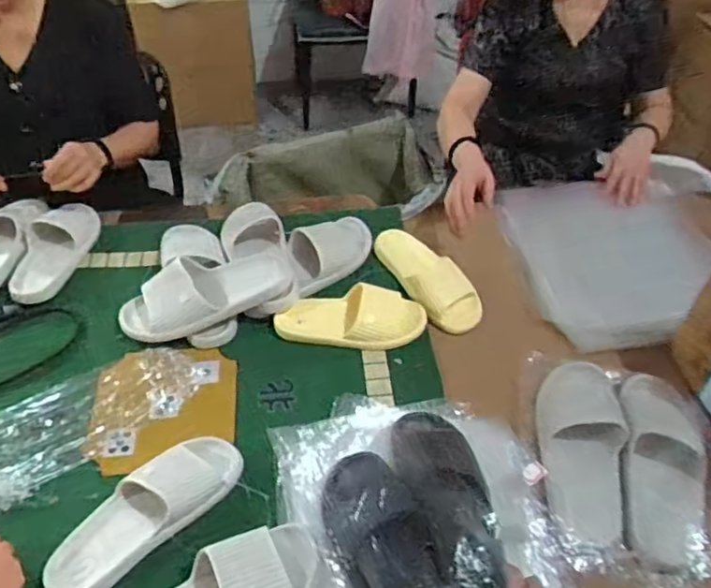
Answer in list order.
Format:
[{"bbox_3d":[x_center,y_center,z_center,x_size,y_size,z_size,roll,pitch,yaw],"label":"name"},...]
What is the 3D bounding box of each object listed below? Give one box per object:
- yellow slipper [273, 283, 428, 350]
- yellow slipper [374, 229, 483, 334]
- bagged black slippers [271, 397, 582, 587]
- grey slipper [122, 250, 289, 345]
[{"bbox_3d":[-0.011,0.040,1.012,0.249,0.075,0.086,-2,46,12],"label":"yellow slipper"},{"bbox_3d":[0.129,-0.036,1.093,0.096,0.076,0.252,-23,52,-23],"label":"yellow slipper"},{"bbox_3d":[0.080,0.288,0.731,0.379,0.107,0.395,-5,47,-8],"label":"bagged black slippers"},{"bbox_3d":[-0.250,-0.006,1.004,0.293,0.075,0.102,-18,49,-3],"label":"grey slipper"}]

